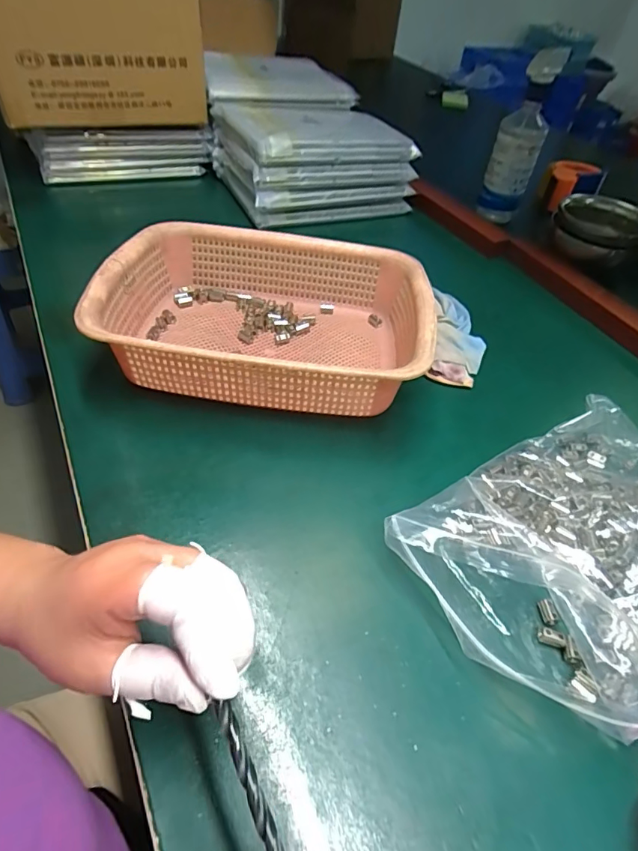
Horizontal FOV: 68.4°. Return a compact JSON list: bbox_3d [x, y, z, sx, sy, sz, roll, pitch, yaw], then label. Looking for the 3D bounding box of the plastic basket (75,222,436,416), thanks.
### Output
[{"bbox_3d":[-0.046,-0.103,0.449,0.288,0.077,0.213,7,48,-1],"label":"plastic basket"}]

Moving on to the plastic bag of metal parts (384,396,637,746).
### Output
[{"bbox_3d":[0.207,0.074,0.344,0.294,0.038,0.176,-26,56,-27],"label":"plastic bag of metal parts"}]

